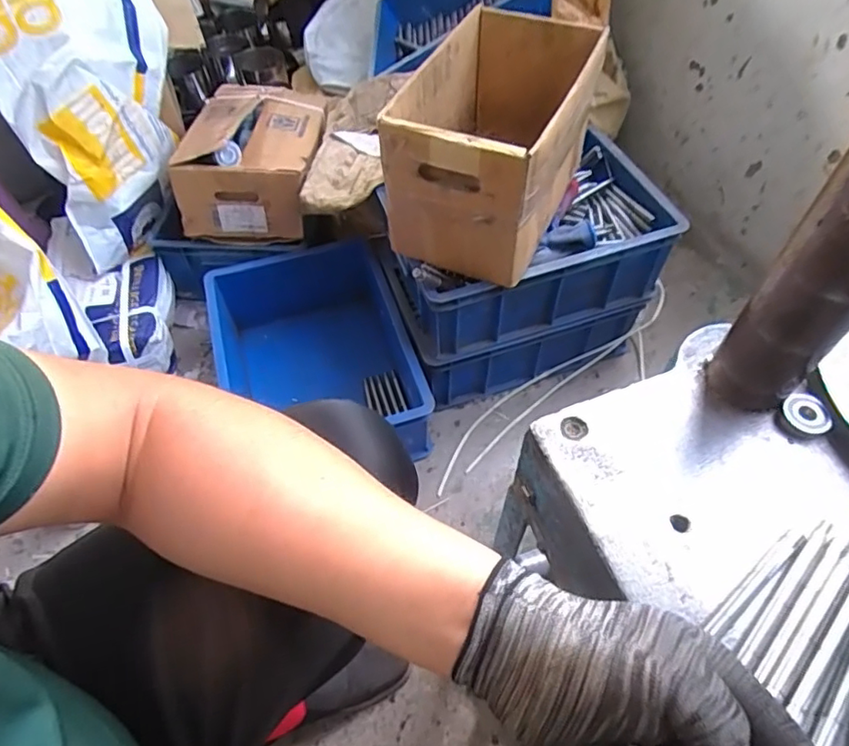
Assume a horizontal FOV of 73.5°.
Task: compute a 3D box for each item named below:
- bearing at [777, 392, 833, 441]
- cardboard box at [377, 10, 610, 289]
[{"bbox_3d":[0.300,0.035,0.449,0.030,0.016,0.033,1,55,3],"label":"bearing"},{"bbox_3d":[0.101,-0.314,0.772,0.194,0.196,0.309,22,58,16],"label":"cardboard box"}]

